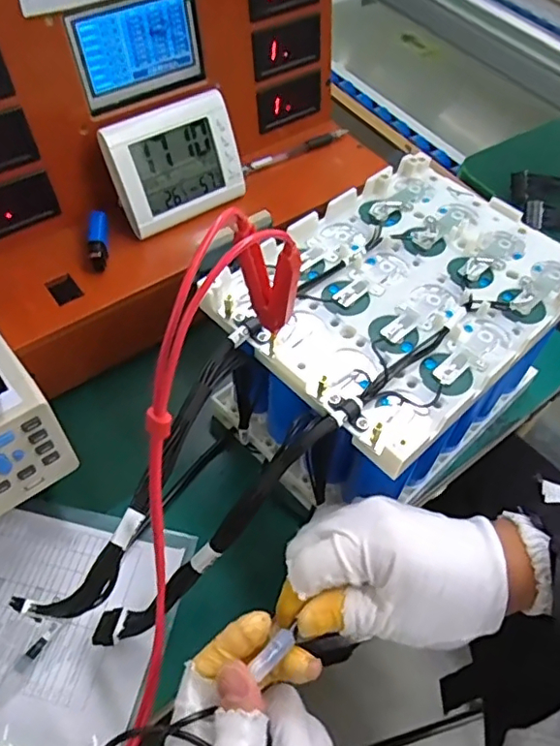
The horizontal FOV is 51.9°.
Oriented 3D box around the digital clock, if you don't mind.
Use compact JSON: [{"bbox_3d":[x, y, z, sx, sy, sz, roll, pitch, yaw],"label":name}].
[{"bbox_3d":[-0.092,-0.179,0.493,0.110,0.090,0.031,-30,37,-22],"label":"digital clock"}]

